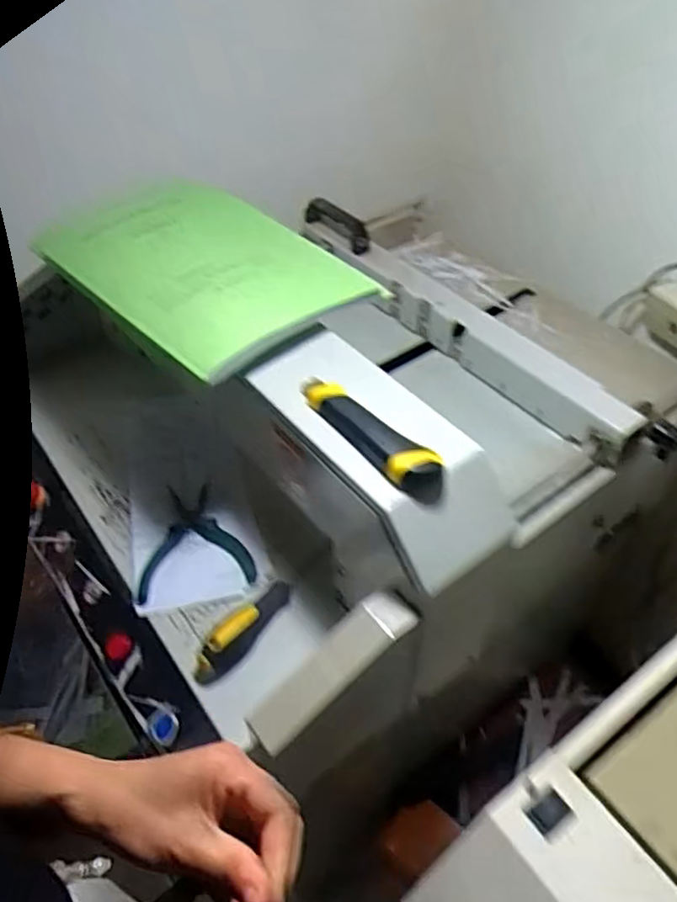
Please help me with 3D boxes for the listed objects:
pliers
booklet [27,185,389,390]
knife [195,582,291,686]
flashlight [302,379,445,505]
[{"bbox_3d":[-0.154,0.090,0.694,0.114,0.025,0.131,-11,46,-9],"label":"pliers"},{"bbox_3d":[-0.133,-0.195,0.671,0.222,0.031,0.310,-35,54,-28],"label":"booklet"},{"bbox_3d":[-0.085,0.164,0.611,0.030,0.040,0.113,28,52,26],"label":"knife"},{"bbox_3d":[0.022,-0.014,0.528,0.031,0.026,0.154,-29,51,-25],"label":"flashlight"}]

